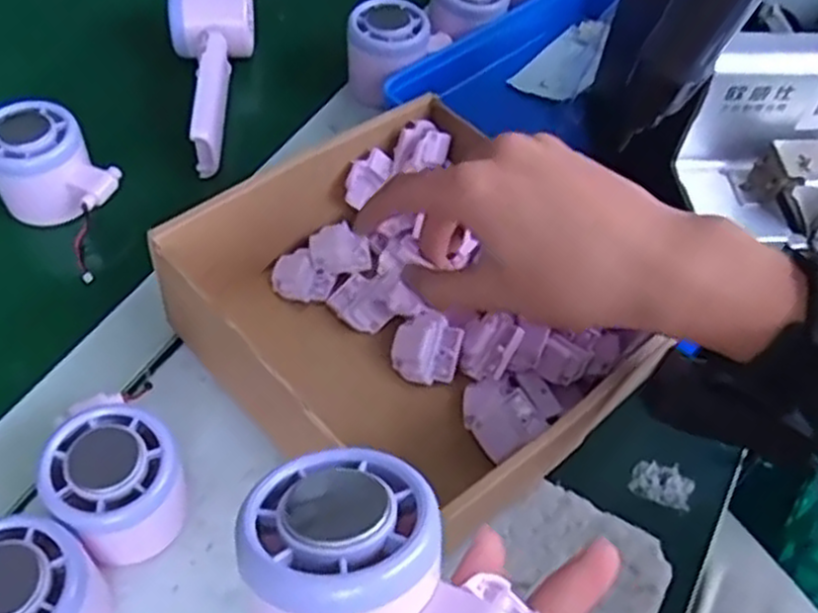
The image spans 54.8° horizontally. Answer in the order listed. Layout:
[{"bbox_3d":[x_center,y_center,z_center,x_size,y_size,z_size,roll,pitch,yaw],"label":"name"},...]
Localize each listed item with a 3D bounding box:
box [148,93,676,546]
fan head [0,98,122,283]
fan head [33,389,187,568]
[{"bbox_3d":[-0.006,-0.002,0.420,0.192,0.061,0.215,-33,63,-24],"label":"box"},{"bbox_3d":[-0.213,-0.078,0.475,0.076,0.057,0.057,32,59,17],"label":"fan head"},{"bbox_3d":[-0.127,0.082,0.351,0.064,0.057,0.052,35,59,19],"label":"fan head"}]

